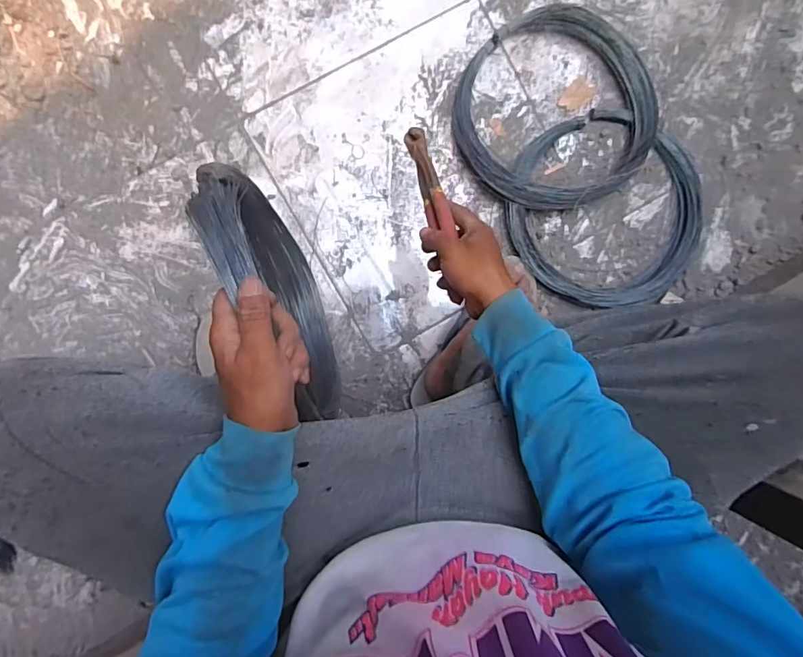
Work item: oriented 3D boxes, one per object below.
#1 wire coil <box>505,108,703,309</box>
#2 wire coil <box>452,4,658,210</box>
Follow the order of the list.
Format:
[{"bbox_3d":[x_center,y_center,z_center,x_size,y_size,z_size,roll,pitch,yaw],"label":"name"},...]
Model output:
[{"bbox_3d":[0.311,-0.183,0.771,0.303,0.040,0.297,-1,96,-6],"label":"wire coil"},{"bbox_3d":[0.230,-0.319,0.742,0.297,0.062,0.282,-1,96,-6],"label":"wire coil"}]

